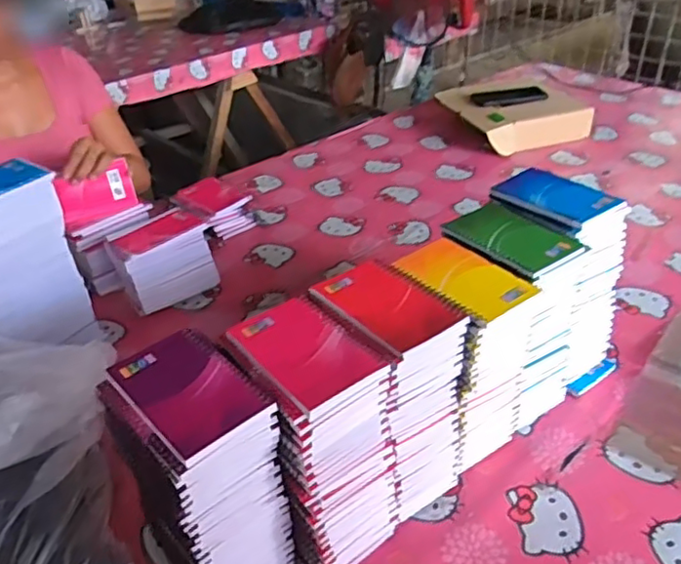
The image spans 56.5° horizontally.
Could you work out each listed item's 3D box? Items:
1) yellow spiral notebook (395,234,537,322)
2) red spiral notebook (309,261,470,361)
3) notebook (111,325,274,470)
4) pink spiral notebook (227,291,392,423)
[{"bbox_3d":[0.117,-0.005,0.626,0.085,0.014,0.129,-26,40,-28],"label":"yellow spiral notebook"},{"bbox_3d":[0.042,0.019,0.586,0.089,0.016,0.118,-28,41,-30],"label":"red spiral notebook"},{"bbox_3d":[-0.124,0.085,0.505,0.079,0.014,0.131,-29,41,-31],"label":"notebook"},{"bbox_3d":[-0.029,0.054,0.536,0.089,0.014,0.124,-27,40,-29],"label":"pink spiral notebook"}]

